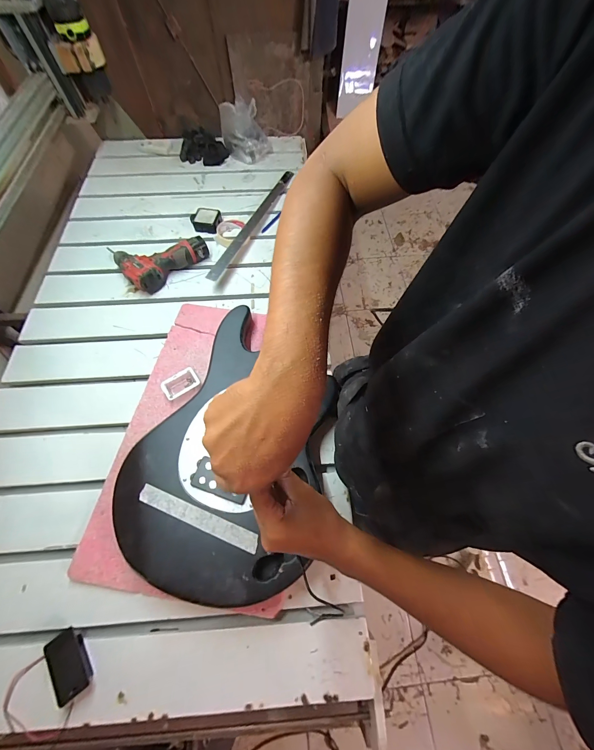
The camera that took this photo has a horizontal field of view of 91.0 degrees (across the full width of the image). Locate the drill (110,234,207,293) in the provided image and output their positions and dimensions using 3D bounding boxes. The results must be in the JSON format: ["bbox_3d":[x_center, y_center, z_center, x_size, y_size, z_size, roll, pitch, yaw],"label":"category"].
[{"bbox_3d":[-0.340,-0.301,0.733,0.197,0.061,0.134,-41,71,-17],"label":"drill"}]

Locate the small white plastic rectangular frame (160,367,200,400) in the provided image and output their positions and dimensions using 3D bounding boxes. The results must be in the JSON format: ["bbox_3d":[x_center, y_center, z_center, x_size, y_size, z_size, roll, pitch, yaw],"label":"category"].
[{"bbox_3d":[-0.234,0.019,0.591,0.069,0.020,0.047,-29,68,-13],"label":"small white plastic rectangular frame"}]

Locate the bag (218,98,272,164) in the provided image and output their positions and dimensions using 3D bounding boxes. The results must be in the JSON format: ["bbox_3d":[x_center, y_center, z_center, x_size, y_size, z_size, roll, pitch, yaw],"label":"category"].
[{"bbox_3d":[-0.163,-0.763,0.926,0.131,0.139,0.090,15,66,7],"label":"bag"}]

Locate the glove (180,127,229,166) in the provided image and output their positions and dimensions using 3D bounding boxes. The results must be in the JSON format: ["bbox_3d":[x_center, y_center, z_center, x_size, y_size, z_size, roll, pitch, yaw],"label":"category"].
[{"bbox_3d":[-0.310,-0.747,0.950,0.135,0.086,0.095,24,67,11],"label":"glove"}]

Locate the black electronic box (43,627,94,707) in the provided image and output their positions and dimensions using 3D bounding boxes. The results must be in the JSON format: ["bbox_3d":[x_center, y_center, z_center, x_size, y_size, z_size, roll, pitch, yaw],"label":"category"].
[{"bbox_3d":[-0.320,0.403,0.409,0.042,0.019,0.078,-37,70,-16],"label":"black electronic box"}]

